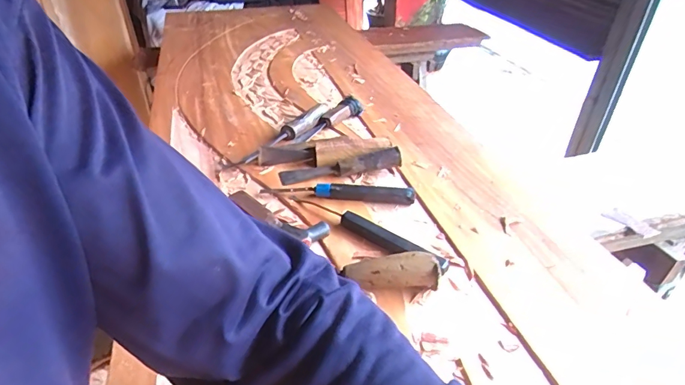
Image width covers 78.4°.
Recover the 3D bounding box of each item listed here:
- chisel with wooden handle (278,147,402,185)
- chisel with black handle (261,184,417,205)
[{"bbox_3d":[-0.003,-0.046,0.668,0.191,0.037,0.031,-5,37,-6],"label":"chisel with wooden handle"},{"bbox_3d":[-0.007,-0.002,0.622,0.224,0.019,0.021,2,37,4],"label":"chisel with black handle"}]

